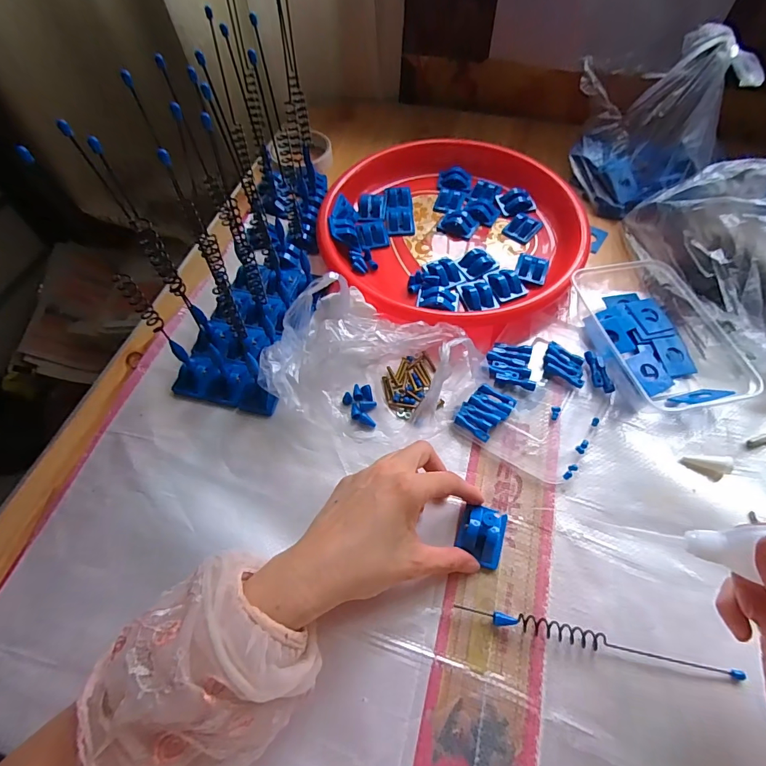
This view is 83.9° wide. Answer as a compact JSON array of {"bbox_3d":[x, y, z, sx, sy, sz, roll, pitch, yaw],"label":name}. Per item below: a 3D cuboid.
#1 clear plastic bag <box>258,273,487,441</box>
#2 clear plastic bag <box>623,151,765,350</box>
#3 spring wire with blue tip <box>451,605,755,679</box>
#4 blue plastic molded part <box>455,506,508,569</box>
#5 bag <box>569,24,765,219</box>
[{"bbox_3d":[-0.006,-0.019,0.387,0.189,0.066,0.130,17,61,11],"label":"clear plastic bag"},{"bbox_3d":[0.372,-0.138,0.404,0.137,0.131,0.229,-15,60,-8],"label":"clear plastic bag"},{"bbox_3d":[0.148,0.180,0.298,0.188,0.009,0.012,10,60,8],"label":"spring wire with blue tip"},{"bbox_3d":[0.077,0.116,0.330,0.033,0.018,0.041,17,61,12],"label":"blue plastic molded part"},{"bbox_3d":[0.296,-0.294,0.486,0.174,0.150,0.108,26,63,16],"label":"bag"}]

